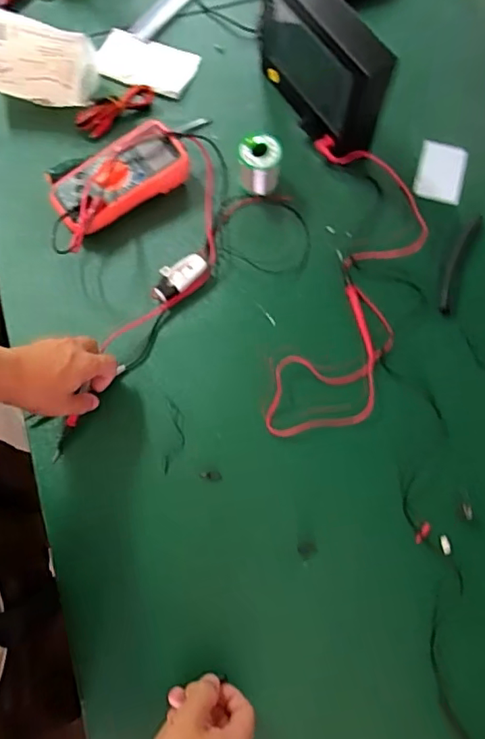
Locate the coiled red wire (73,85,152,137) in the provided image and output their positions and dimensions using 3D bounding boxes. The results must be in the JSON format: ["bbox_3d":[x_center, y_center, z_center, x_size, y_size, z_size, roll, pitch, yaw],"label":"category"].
[{"bbox_3d":[-0.174,-0.359,0.732,0.110,0.024,0.033,-33,75,-10],"label":"coiled red wire"}]

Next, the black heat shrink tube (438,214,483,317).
[{"bbox_3d":[0.267,-0.133,0.661,0.022,0.007,0.147,22,74,7],"label":"black heat shrink tube"}]

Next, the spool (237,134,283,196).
[{"bbox_3d":[0.021,-0.263,0.679,0.054,0.065,0.052,6,72,2],"label":"spool"}]

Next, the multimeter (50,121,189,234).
[{"bbox_3d":[-0.154,-0.243,0.684,0.172,0.045,0.087,-35,75,-10],"label":"multimeter"}]

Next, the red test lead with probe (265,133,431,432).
[{"bbox_3d":[0.133,-0.103,0.644,0.142,0.032,0.388,11,73,4],"label":"red test lead with probe"}]

